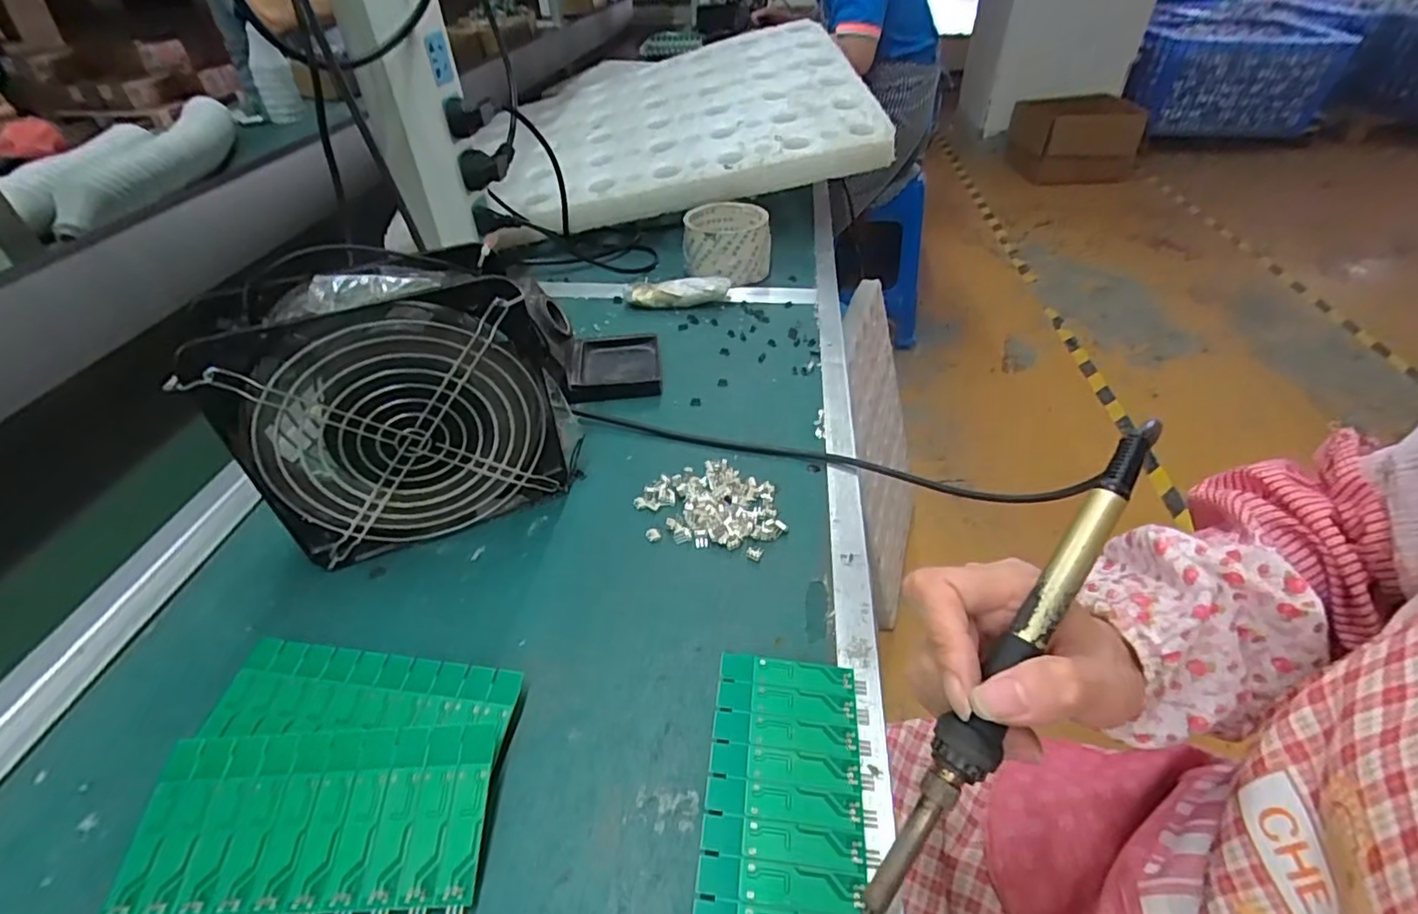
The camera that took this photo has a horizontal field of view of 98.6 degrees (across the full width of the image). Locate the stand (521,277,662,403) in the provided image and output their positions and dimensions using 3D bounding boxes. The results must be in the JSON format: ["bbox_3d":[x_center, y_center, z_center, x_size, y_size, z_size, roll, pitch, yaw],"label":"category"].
[{"bbox_3d":[-0.090,-0.092,0.470,0.101,0.070,0.075,-5,42,-3],"label":"stand"}]

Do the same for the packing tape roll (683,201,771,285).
[{"bbox_3d":[0.019,-0.214,0.612,0.085,0.054,0.088,0,42,2],"label":"packing tape roll"}]

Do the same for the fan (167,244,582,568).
[{"bbox_3d":[-0.162,-0.029,0.339,0.155,0.158,0.058,-15,44,-15],"label":"fan"}]

